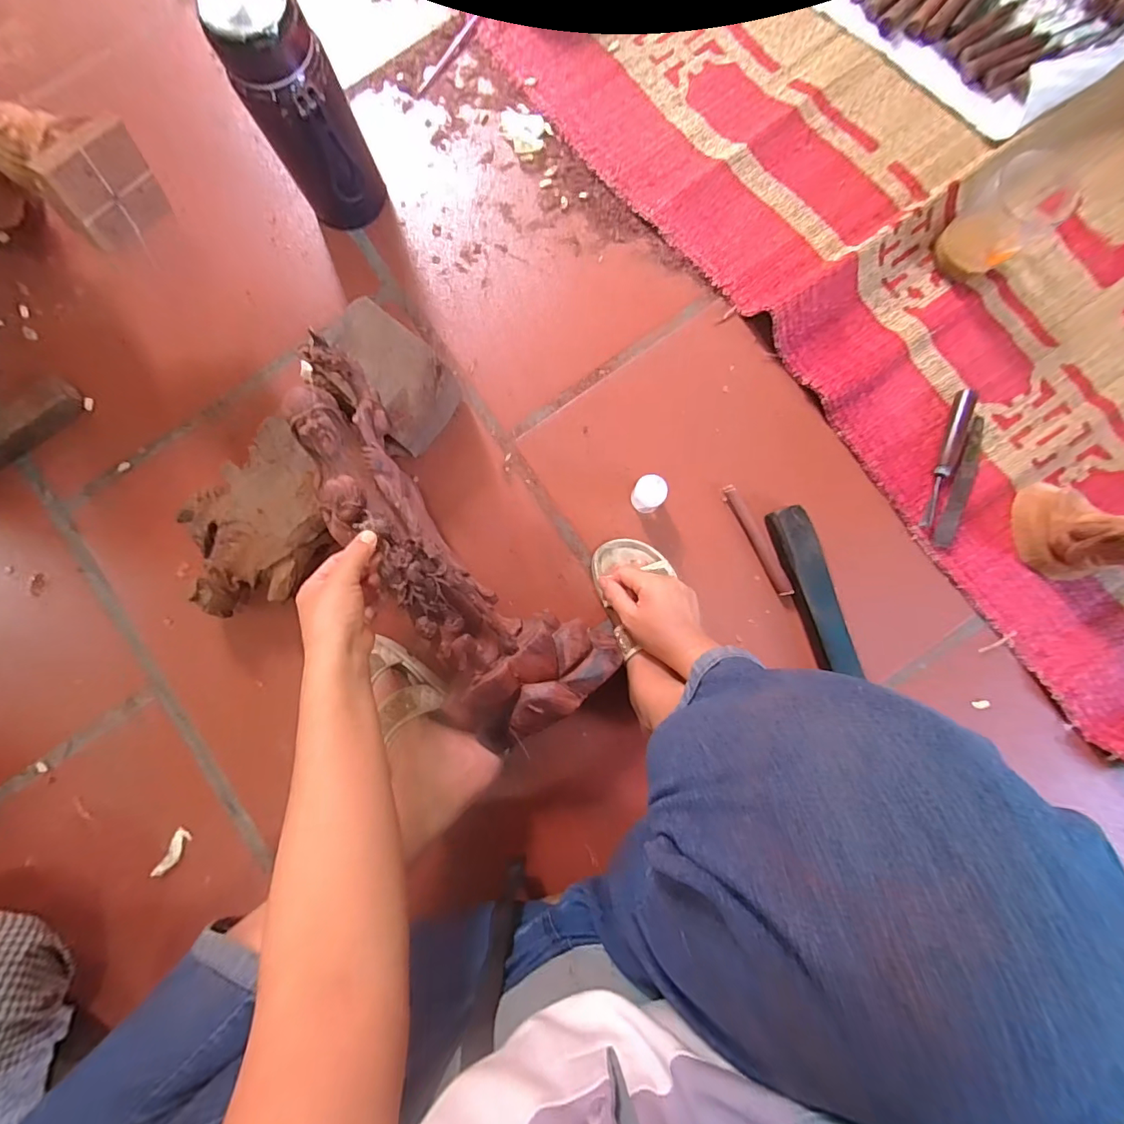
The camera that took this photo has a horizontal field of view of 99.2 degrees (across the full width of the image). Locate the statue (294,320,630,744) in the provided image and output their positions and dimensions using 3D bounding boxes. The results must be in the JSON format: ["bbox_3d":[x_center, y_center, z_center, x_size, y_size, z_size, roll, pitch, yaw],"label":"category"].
[{"bbox_3d":[-0.128,-0.018,0.488,0.165,0.085,0.420,-36,94,-3],"label":"statue"}]

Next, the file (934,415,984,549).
[{"bbox_3d":[0.482,-0.098,0.574,0.028,0.004,0.167,19,86,0],"label":"file"}]

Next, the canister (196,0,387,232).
[{"bbox_3d":[-0.276,-0.480,0.517,0.092,0.213,0.108,-29,87,-2],"label":"canister"}]

